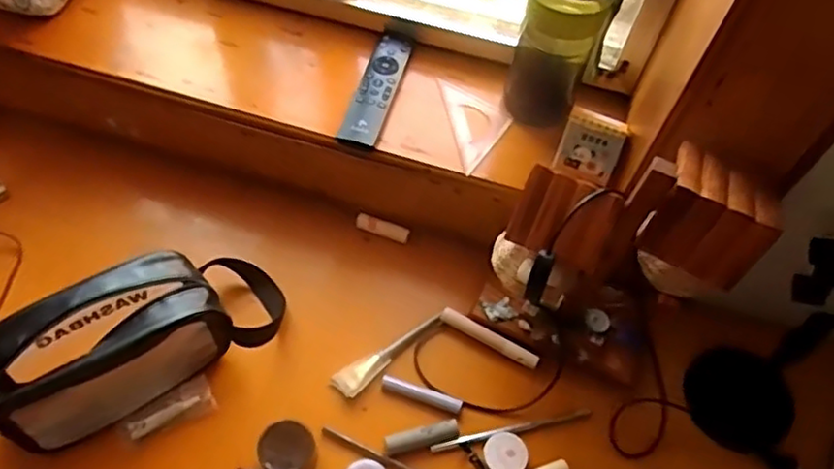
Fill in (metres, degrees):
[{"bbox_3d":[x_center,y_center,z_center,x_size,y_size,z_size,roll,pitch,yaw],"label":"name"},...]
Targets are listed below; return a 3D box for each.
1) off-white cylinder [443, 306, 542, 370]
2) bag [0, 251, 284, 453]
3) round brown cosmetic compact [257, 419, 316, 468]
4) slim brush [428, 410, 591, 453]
[{"bbox_3d":[0.079,0.115,0.728,0.115,0.018,0.015,29,61,13],"label":"off-white cylinder"},{"bbox_3d":[-0.270,0.093,0.646,0.264,0.119,0.107,-27,64,-19],"label":"bag"},{"bbox_3d":[-0.125,0.209,0.639,0.051,0.045,0.048,2,58,-3],"label":"round brown cosmetic compact"},{"bbox_3d":[0.098,0.200,0.678,0.167,0.011,0.009,-9,60,-10],"label":"slim brush"}]

